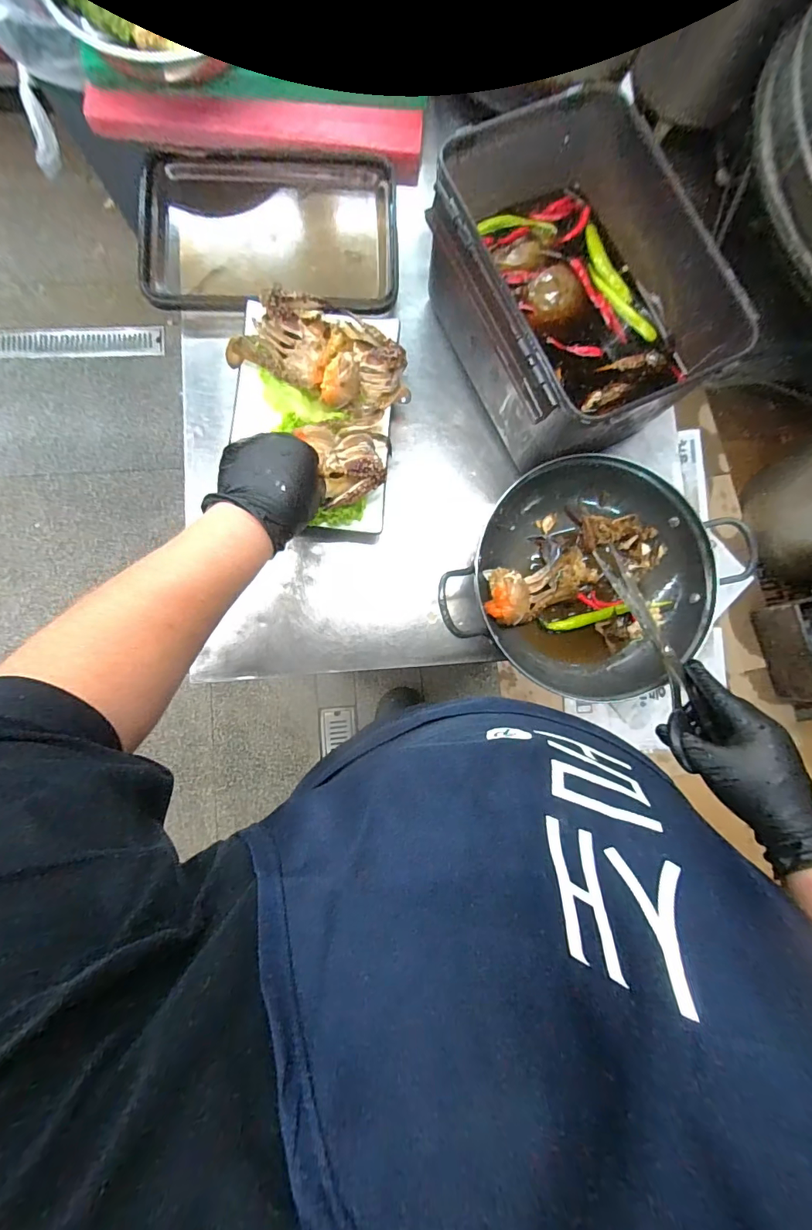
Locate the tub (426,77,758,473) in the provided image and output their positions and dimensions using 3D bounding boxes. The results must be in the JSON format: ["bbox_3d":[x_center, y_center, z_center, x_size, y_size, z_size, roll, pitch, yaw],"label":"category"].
[{"bbox_3d":[0.158,-0.346,0.466,0.223,0.133,0.321,-25,86,-6],"label":"tub"}]

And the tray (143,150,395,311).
[{"bbox_3d":[-0.161,-0.460,0.533,0.294,0.023,0.208,-1,84,-4],"label":"tray"}]

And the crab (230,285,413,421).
[{"bbox_3d":[-0.085,-0.288,0.484,0.188,0.044,0.107,27,83,-1],"label":"crab"}]

